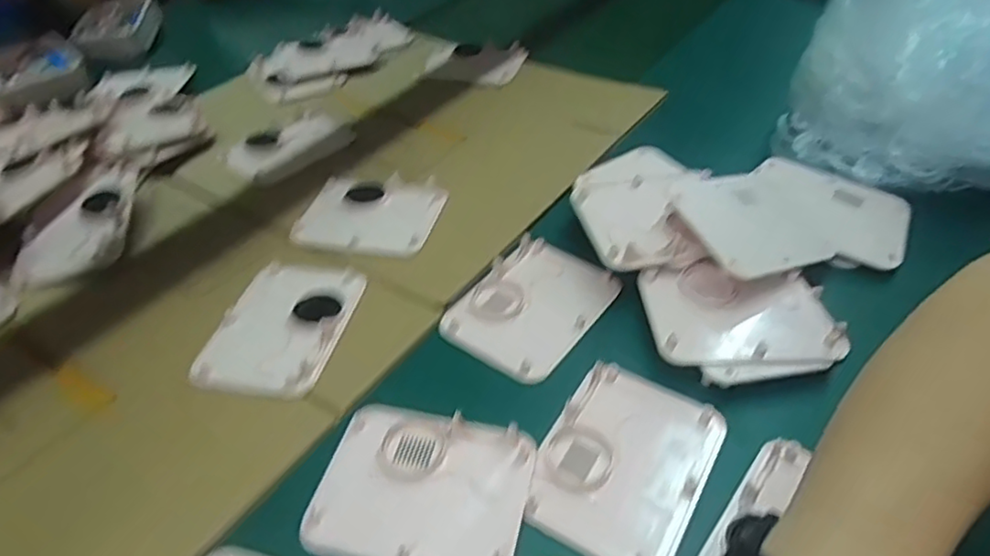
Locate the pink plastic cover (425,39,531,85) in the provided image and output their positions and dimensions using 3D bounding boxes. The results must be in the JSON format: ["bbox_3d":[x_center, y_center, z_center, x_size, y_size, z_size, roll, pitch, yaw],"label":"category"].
[{"bbox_3d":[-0.029,-0.280,0.814,0.128,0.014,0.087,9,44,15],"label":"pink plastic cover"}]

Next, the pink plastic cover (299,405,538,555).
[{"bbox_3d":[-0.044,0.126,0.384,0.124,0.005,0.099,7,43,12],"label":"pink plastic cover"}]

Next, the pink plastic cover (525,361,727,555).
[{"bbox_3d":[0.081,0.113,0.396,0.094,0.009,0.128,21,48,25],"label":"pink plastic cover"}]

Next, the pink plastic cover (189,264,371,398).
[{"bbox_3d":[-0.163,0.034,0.487,0.095,0.011,0.127,6,43,12],"label":"pink plastic cover"}]

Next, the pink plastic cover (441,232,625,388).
[{"bbox_3d":[0.030,0.020,0.499,0.098,0.013,0.127,25,49,28],"label":"pink plastic cover"}]

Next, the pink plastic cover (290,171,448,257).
[{"bbox_3d":[-0.114,-0.058,0.592,0.120,0.015,0.102,7,43,13],"label":"pink plastic cover"}]

